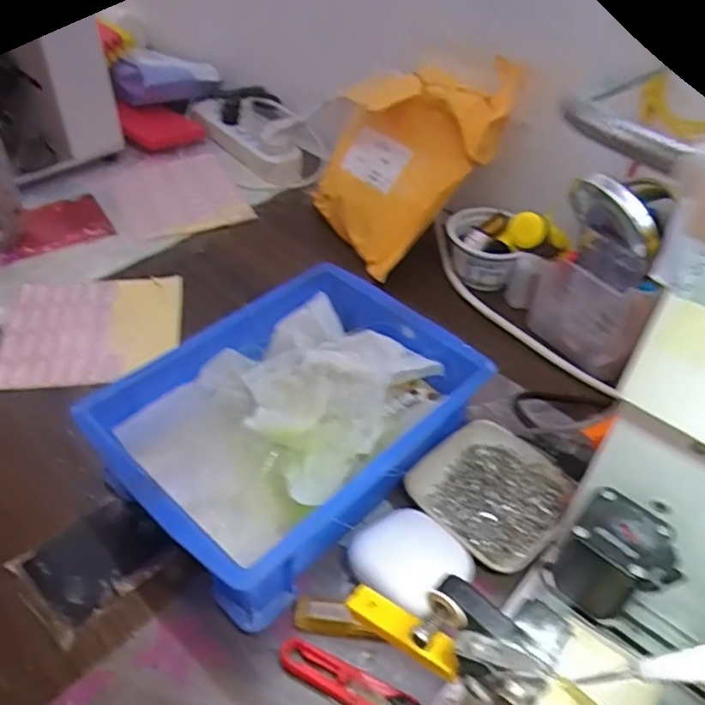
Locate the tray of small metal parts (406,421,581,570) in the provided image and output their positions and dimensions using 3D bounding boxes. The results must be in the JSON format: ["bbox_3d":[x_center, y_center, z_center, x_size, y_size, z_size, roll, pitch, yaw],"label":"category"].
[{"bbox_3d":[0.098,0.100,0.456,0.099,0.022,0.095,32,51,26],"label":"tray of small metal parts"}]

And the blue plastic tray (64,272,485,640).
[{"bbox_3d":[-0.041,0.049,0.465,0.181,0.075,0.248,35,53,28],"label":"blue plastic tray"}]

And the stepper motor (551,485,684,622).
[{"bbox_3d":[0.140,0.114,0.344,0.053,0.059,0.047,34,52,28],"label":"stepper motor"}]

